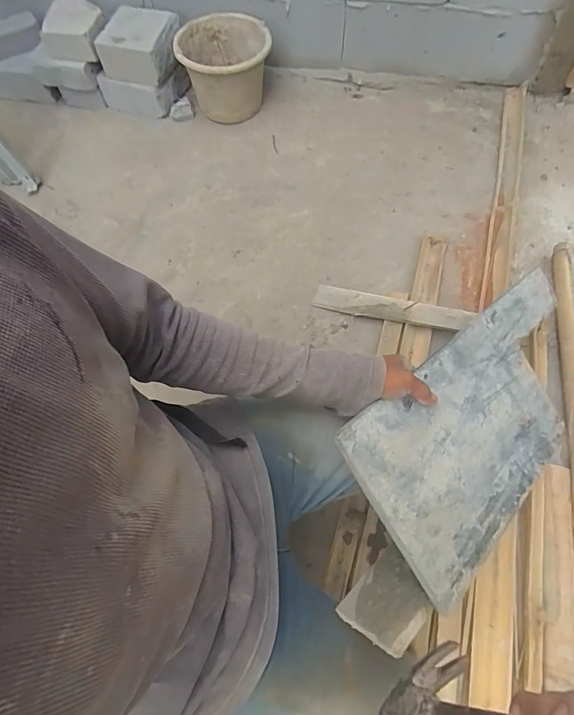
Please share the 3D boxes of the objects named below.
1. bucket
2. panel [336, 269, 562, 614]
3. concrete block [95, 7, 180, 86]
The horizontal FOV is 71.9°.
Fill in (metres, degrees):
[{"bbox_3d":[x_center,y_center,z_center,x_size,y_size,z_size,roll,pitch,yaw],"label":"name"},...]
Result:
[{"bbox_3d":[-0.183,-0.873,1.217,0.267,0.182,0.259,-18,68,-5],"label":"bucket"},{"bbox_3d":[0.311,0.070,0.587,0.542,0.007,0.231,-32,90,-32],"label":"panel"},{"bbox_3d":[-0.437,-0.948,1.206,0.214,0.097,0.199,15,69,9],"label":"concrete block"}]

